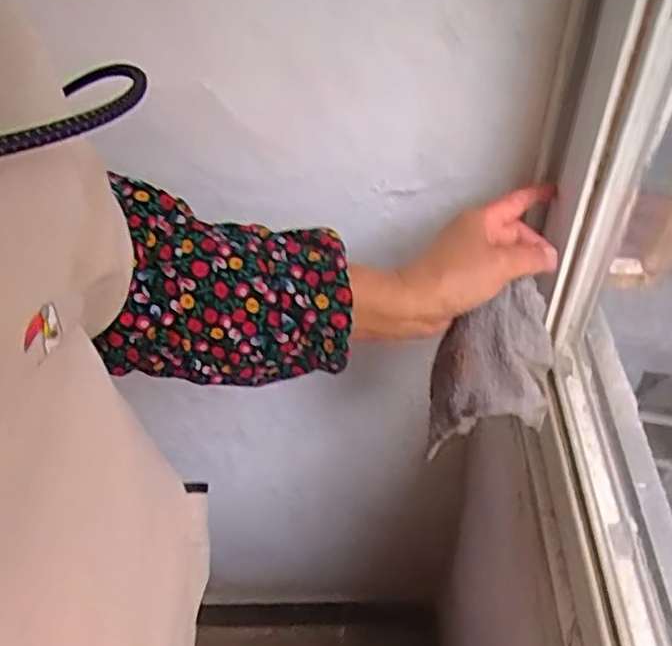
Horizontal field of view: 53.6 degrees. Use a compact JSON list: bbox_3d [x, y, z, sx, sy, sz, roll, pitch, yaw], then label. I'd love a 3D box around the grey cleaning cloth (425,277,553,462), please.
[{"bbox_3d":[0.102,0.037,0.448,0.074,0.115,0.069,11,50,13],"label":"grey cleaning cloth"}]

